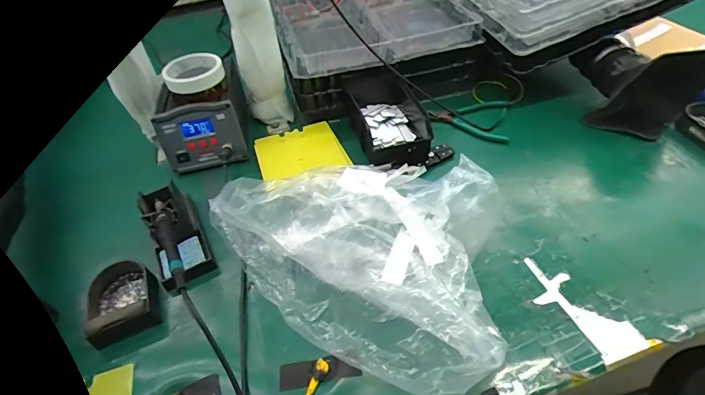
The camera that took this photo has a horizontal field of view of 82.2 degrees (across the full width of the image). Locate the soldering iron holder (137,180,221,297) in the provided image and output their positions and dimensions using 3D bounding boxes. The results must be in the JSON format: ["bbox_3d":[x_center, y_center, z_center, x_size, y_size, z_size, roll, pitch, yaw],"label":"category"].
[{"bbox_3d":[-0.255,0.039,0.565,0.072,0.071,0.167,-25,50,-17],"label":"soldering iron holder"}]

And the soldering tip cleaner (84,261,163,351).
[{"bbox_3d":[-0.299,0.131,0.520,0.081,0.044,0.105,-27,50,-19],"label":"soldering tip cleaner"}]

